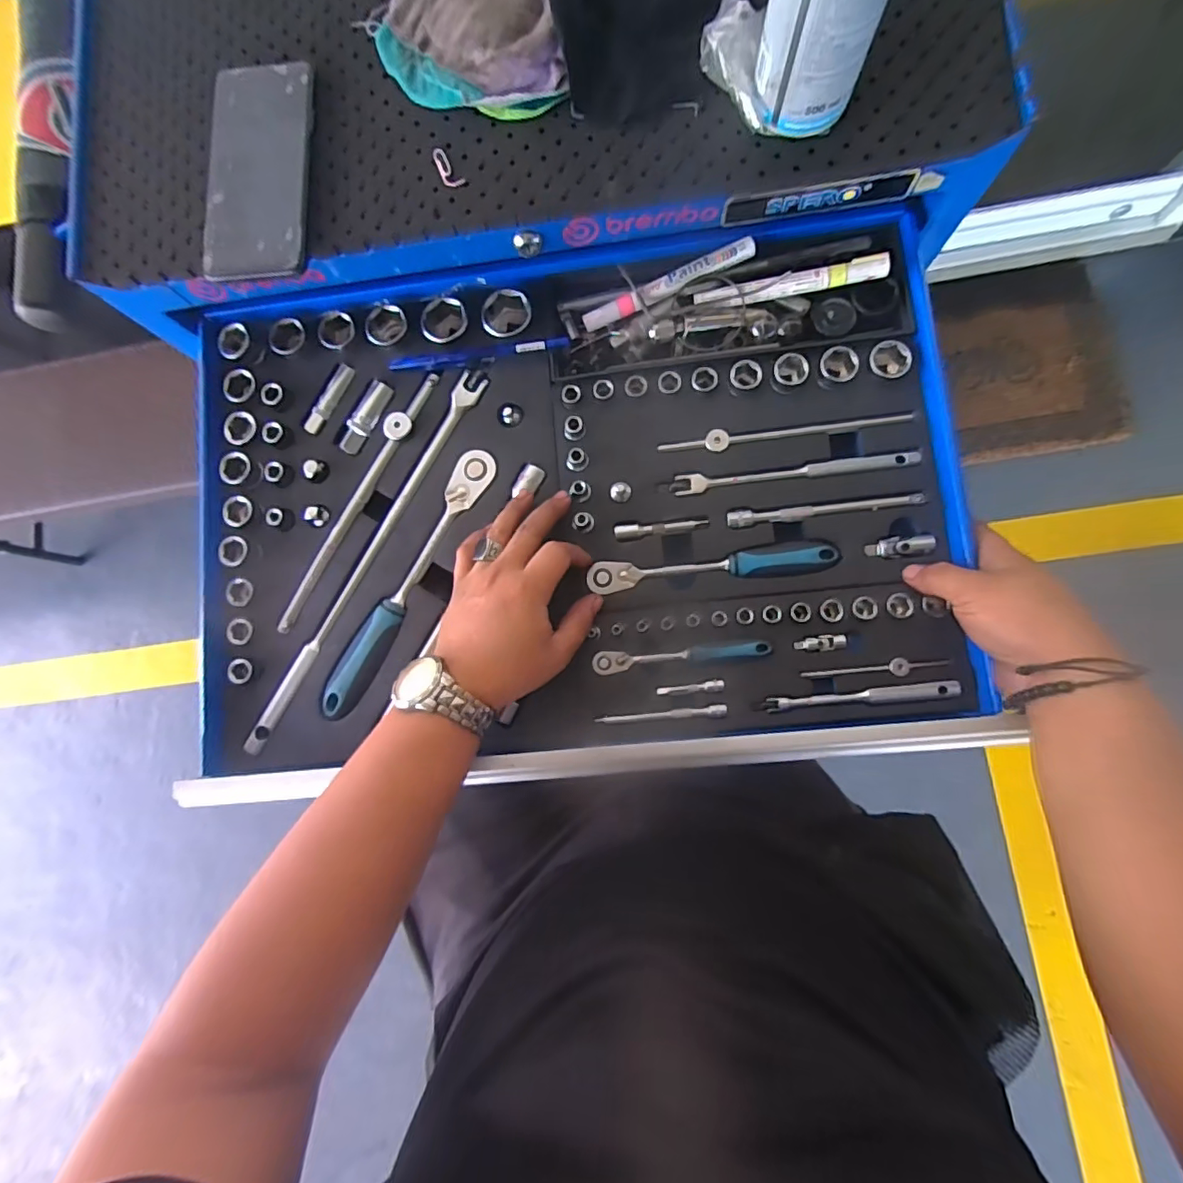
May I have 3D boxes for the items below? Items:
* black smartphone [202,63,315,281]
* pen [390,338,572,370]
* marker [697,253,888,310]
[{"bbox_3d":[-0.239,-0.306,0.399,0.073,0.010,0.163,0,83,5],"label":"black smartphone"},{"bbox_3d":[-0.093,-0.198,0.456,0.149,0.013,0.014,-4,83,4],"label":"pen"},{"bbox_3d":[0.152,-0.238,0.426,0.140,0.022,0.015,-5,83,4],"label":"marker"}]

